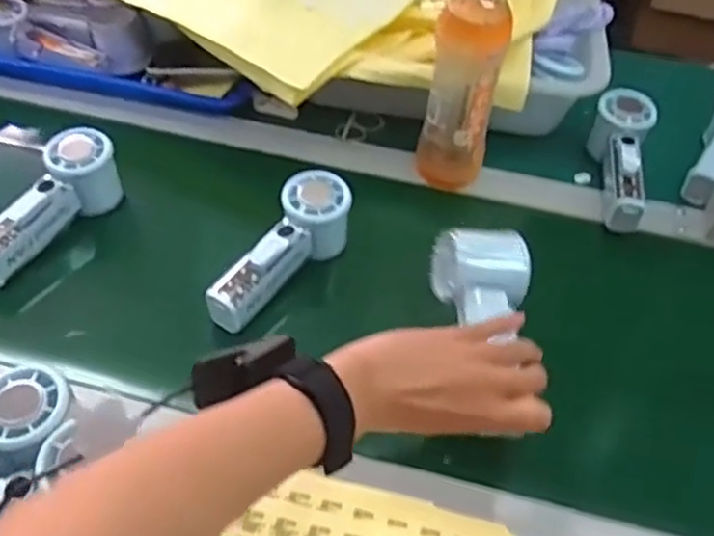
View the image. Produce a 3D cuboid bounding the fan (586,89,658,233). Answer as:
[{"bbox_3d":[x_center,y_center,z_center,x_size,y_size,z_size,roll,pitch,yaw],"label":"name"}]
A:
[{"bbox_3d":[0.267,-0.105,0.699,0.055,0.059,0.165,8,63,3],"label":"fan"}]

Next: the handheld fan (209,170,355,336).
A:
[{"bbox_3d":[-0.064,-0.009,0.588,0.055,0.062,0.159,29,64,21],"label":"handheld fan"}]

